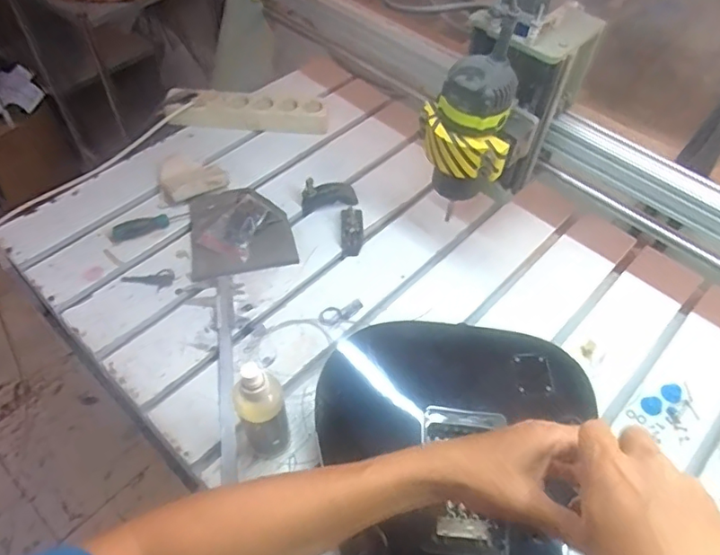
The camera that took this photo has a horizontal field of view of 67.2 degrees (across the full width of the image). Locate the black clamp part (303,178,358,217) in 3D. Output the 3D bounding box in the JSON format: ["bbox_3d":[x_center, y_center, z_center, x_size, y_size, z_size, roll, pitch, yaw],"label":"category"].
[{"bbox_3d":[-0.048,-0.138,0.862,0.089,0.046,0.054,-6,53,-6],"label":"black clamp part"}]

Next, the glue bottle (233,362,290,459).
[{"bbox_3d":[-0.106,0.140,0.569,0.059,0.173,0.047,-12,54,-10],"label":"glue bottle"}]

